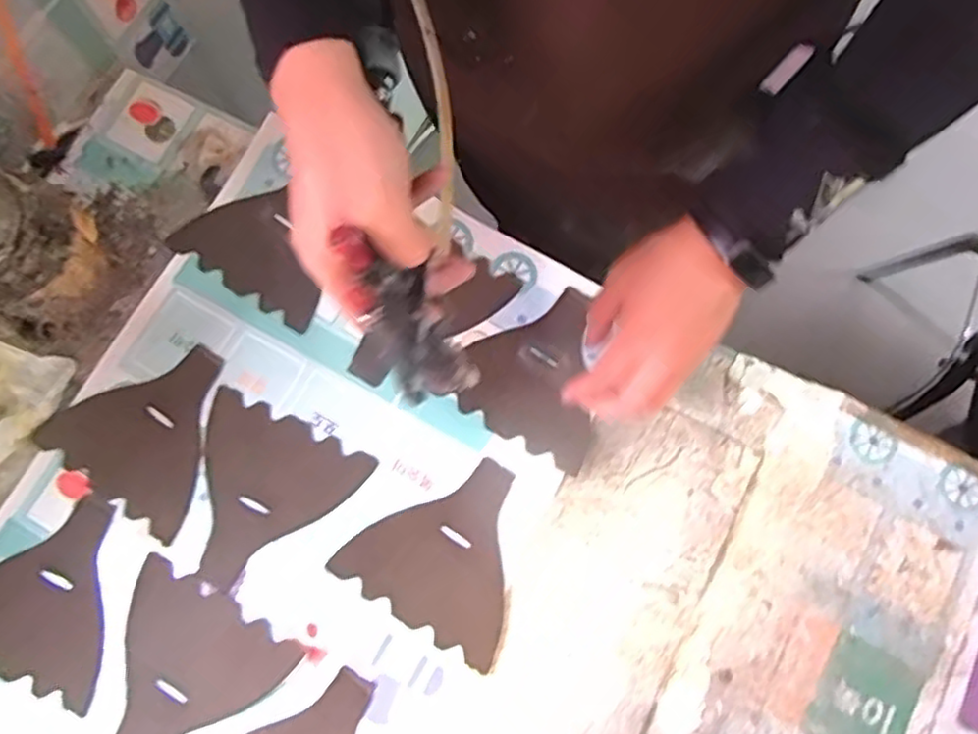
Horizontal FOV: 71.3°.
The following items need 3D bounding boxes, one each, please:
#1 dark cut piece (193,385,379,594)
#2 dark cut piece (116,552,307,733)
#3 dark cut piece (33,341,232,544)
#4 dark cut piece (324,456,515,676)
[{"bbox_3d":[-0.183,0.104,0.537,0.133,0.004,0.135,26,77,5],"label":"dark cut piece"},{"bbox_3d":[-0.231,0.231,0.499,0.132,0.004,0.132,30,77,6],"label":"dark cut piece"},{"bbox_3d":[-0.270,0.043,0.548,0.132,0.004,0.135,32,78,7],"label":"dark cut piece"},{"bbox_3d":[-0.029,0.137,0.529,0.134,0.004,0.133,32,78,7],"label":"dark cut piece"}]

